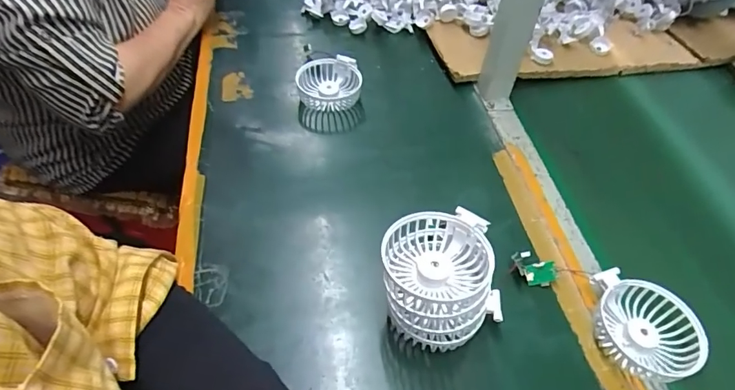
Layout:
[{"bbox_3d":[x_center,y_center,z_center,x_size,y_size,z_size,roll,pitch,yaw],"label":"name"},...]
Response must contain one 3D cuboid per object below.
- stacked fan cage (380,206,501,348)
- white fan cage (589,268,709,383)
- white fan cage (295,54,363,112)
[{"bbox_3d":[0.065,0.082,0.408,0.104,0.103,0.092,-7,51,-8],"label":"stacked fan cage"},{"bbox_3d":[0.257,0.124,0.419,0.084,0.033,0.089,9,48,7],"label":"white fan cage"},{"bbox_3d":[-0.053,-0.152,0.645,0.087,0.052,0.079,0,48,-2],"label":"white fan cage"}]

